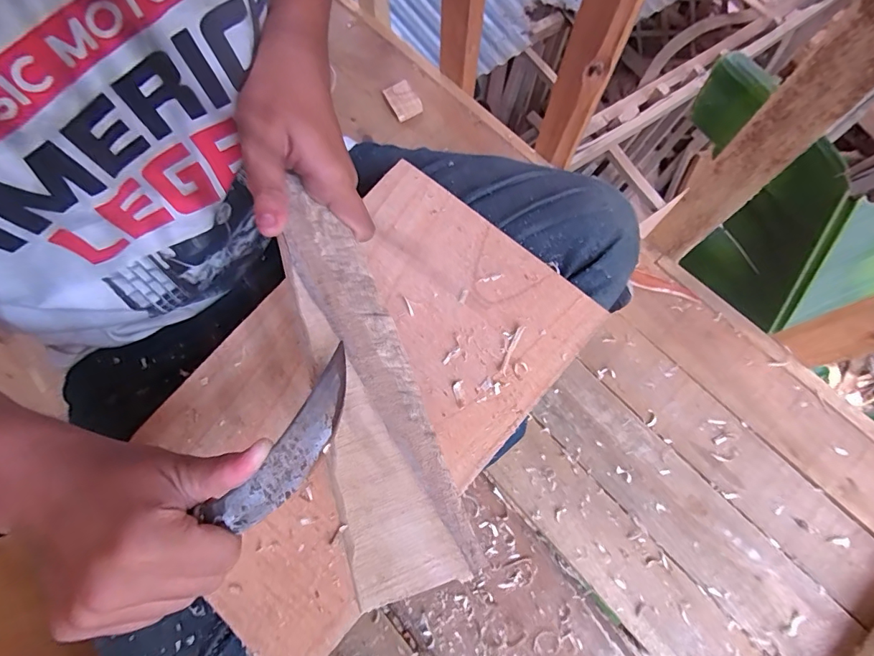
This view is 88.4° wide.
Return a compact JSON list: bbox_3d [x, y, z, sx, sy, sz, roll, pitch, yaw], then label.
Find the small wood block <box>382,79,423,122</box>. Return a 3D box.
[{"bbox_3d":[-0.052,-0.348,0.687,0.044,0.005,0.066,-29,74,-9],"label":"small wood block"}]

